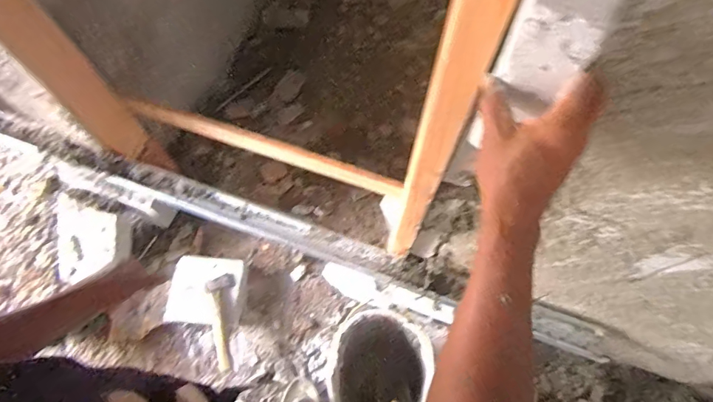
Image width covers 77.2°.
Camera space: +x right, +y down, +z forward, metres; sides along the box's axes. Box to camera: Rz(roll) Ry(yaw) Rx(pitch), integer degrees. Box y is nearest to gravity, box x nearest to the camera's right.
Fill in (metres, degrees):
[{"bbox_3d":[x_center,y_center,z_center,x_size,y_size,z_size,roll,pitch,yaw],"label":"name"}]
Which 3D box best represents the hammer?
[{"bbox_3d":[-0.416,0.375,1.374,0.087,0.038,0.296,-4,85,-2],"label":"hammer"}]

